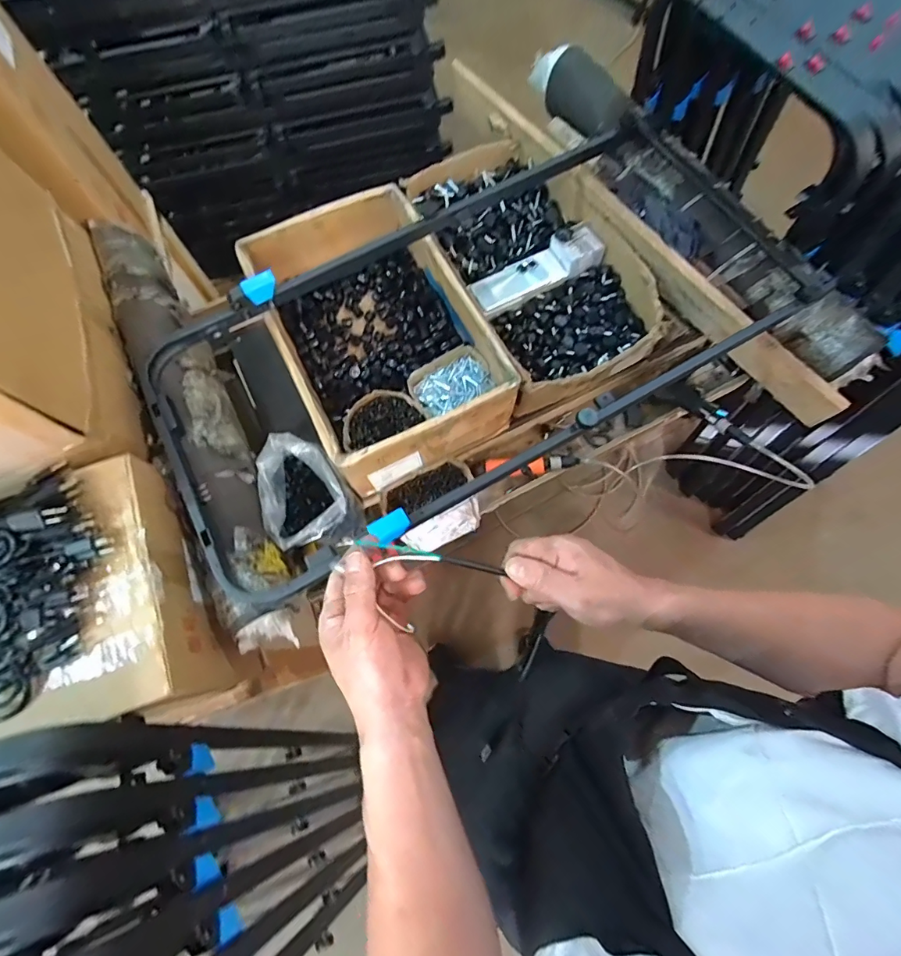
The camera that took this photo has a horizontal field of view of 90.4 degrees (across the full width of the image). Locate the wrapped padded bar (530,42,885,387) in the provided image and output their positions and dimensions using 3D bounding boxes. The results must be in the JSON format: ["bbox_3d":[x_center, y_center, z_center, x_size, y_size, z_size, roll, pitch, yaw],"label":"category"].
[{"bbox_3d":[0.445,-0.585,0.910,0.111,0.109,1.005,-29,73,-8],"label":"wrapped padded bar"}]

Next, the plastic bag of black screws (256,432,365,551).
[{"bbox_3d":[-0.251,0.030,0.800,0.134,0.153,0.176,-22,72,-5],"label":"plastic bag of black screws"}]

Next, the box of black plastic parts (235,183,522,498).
[{"bbox_3d":[-0.142,-0.287,0.887,0.340,0.168,0.551,-27,72,-7],"label":"box of black plastic parts"}]

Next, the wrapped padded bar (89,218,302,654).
[{"bbox_3d":[-0.452,-0.138,0.769,0.123,0.083,0.864,-26,72,-7],"label":"wrapped padded bar"}]

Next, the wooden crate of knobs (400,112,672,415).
[{"bbox_3d":[0.170,-0.460,0.946,0.339,0.111,0.620,-25,72,-6],"label":"wooden crate of knobs"}]

